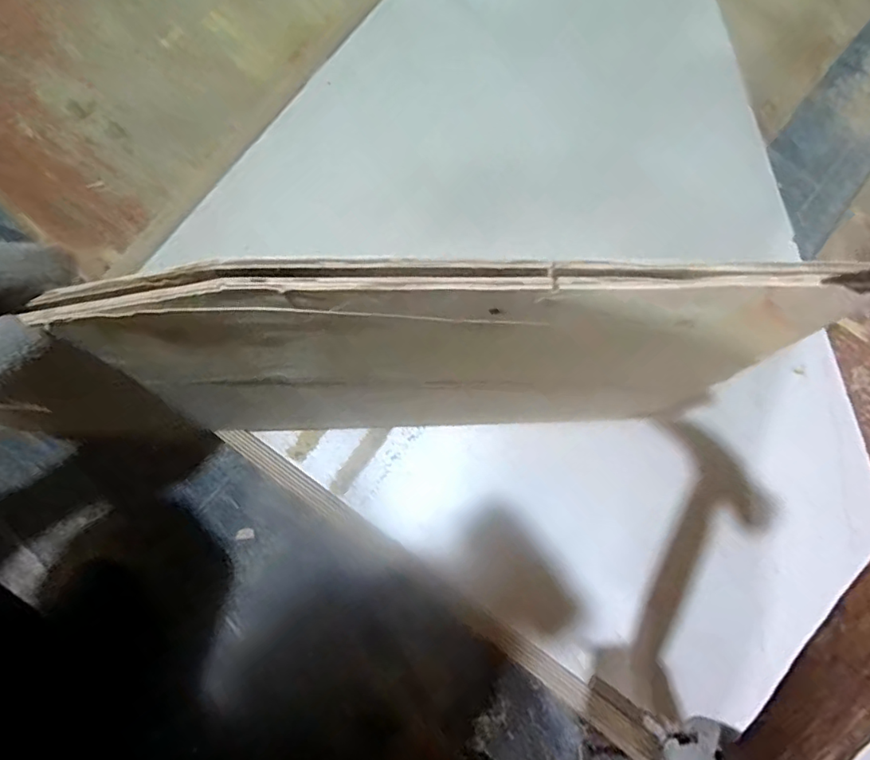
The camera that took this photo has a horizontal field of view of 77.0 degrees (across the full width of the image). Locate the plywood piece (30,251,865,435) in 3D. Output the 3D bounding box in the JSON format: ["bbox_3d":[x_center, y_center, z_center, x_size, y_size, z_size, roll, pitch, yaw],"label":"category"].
[{"bbox_3d":[0.007,-0.007,0.381,0.409,0.280,0.017,-2,73,2],"label":"plywood piece"}]

